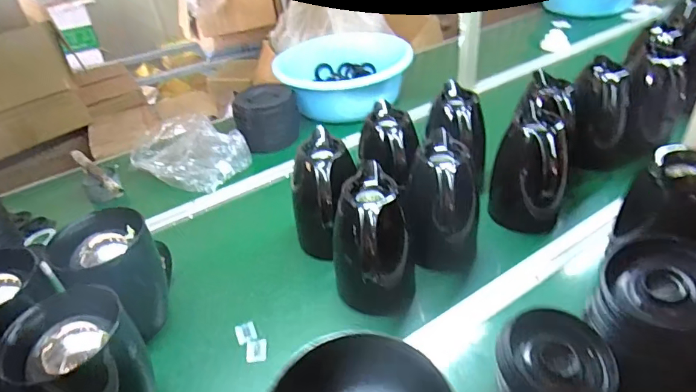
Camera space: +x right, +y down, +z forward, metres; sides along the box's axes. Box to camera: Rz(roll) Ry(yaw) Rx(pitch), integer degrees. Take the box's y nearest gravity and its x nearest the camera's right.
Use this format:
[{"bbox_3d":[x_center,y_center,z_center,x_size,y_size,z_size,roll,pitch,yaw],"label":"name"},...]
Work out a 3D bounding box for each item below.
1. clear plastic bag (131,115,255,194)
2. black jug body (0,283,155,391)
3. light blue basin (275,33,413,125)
[{"bbox_3d":[-0.379,-0.106,1.103,0.272,0.076,0.199,21,45,33],"label":"clear plastic bag"},{"bbox_3d":[-0.315,0.220,0.572,0.126,0.182,0.113,-17,38,-14],"label":"black jug body"},{"bbox_3d":[-0.013,-0.360,1.332,0.375,0.108,0.412,-5,36,3],"label":"light blue basin"}]

